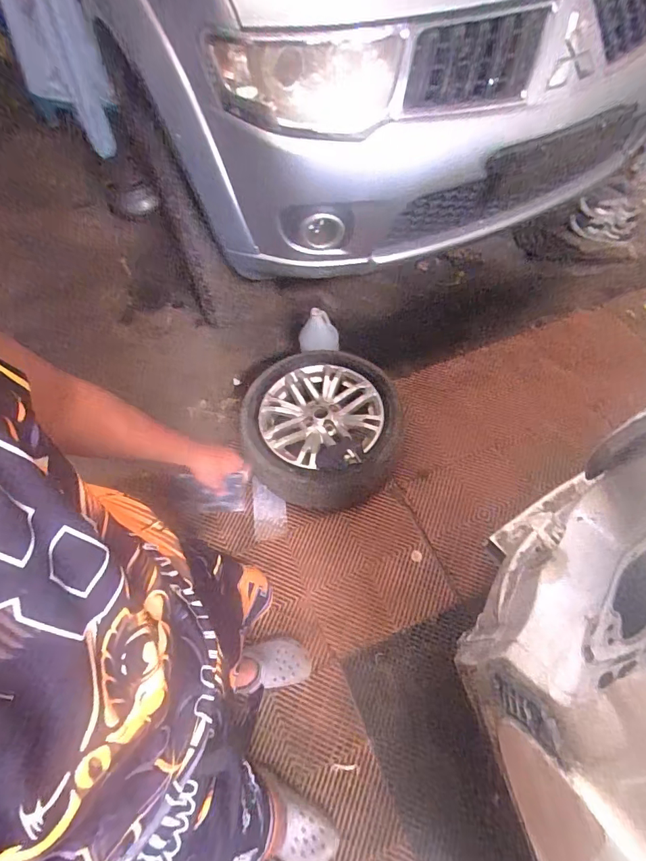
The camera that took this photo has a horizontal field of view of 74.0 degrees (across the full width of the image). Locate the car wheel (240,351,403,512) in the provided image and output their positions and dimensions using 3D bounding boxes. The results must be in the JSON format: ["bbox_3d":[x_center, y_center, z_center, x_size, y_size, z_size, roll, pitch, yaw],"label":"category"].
[{"bbox_3d":[-0.003,-0.007,1.482,0.520,0.177,0.534,-2,59,3],"label":"car wheel"}]

